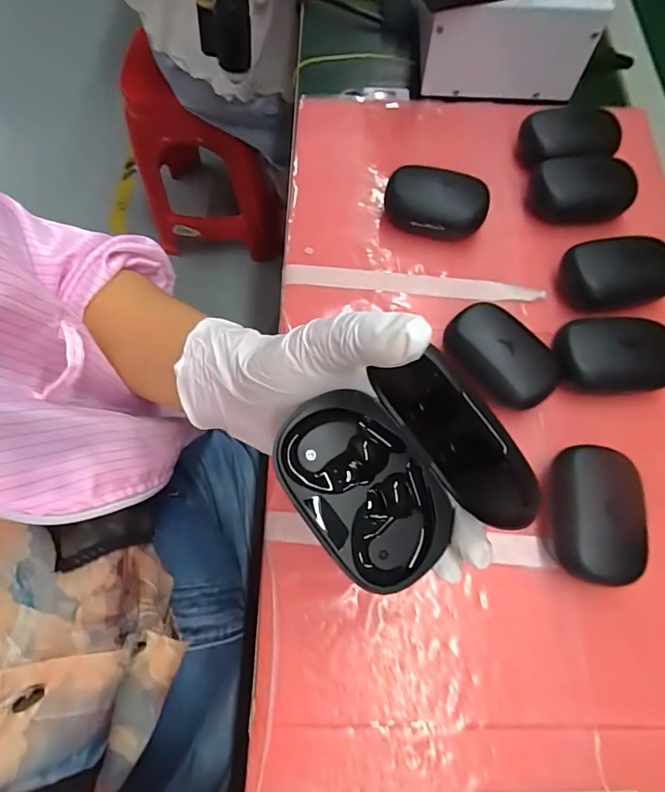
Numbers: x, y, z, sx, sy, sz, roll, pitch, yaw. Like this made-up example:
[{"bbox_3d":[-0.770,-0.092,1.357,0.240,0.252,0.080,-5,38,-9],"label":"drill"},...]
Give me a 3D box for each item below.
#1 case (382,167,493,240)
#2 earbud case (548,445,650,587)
[{"bbox_3d":[0.087,-0.162,0.390,0.084,0.037,0.056,19,70,8],"label":"case"},{"bbox_3d":[0.167,0.075,0.296,0.056,0.032,0.084,9,69,4],"label":"earbud case"}]

